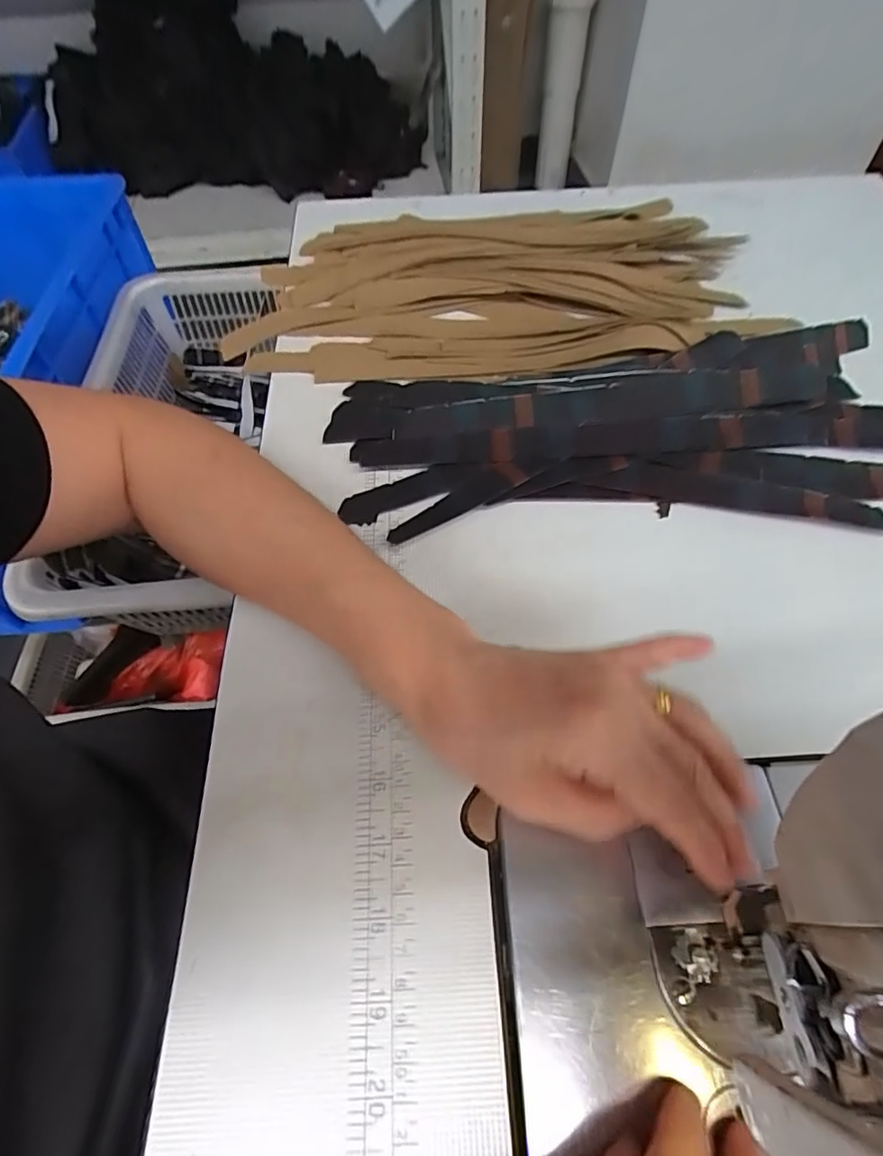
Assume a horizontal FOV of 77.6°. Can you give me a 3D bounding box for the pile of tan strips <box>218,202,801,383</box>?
[{"bbox_3d":[0.045,-0.223,0.417,0.373,0.032,0.217,1,58,2],"label":"pile of tan strips"}]

